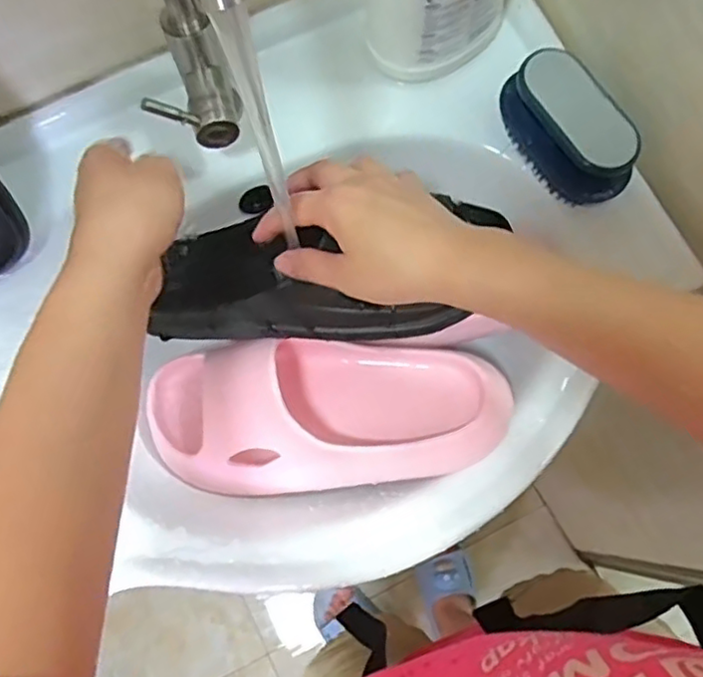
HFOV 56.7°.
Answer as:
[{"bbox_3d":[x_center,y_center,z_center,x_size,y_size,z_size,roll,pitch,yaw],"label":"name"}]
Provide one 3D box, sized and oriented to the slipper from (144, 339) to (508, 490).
[{"bbox_3d":[-0.019,0.049,0.440,0.246,0.073,0.101,1,76,0],"label":"slipper"}]

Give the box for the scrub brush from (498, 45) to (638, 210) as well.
[{"bbox_3d":[0.152,-0.148,0.457,0.050,0.057,0.110,-34,78,-8],"label":"scrub brush"}]

